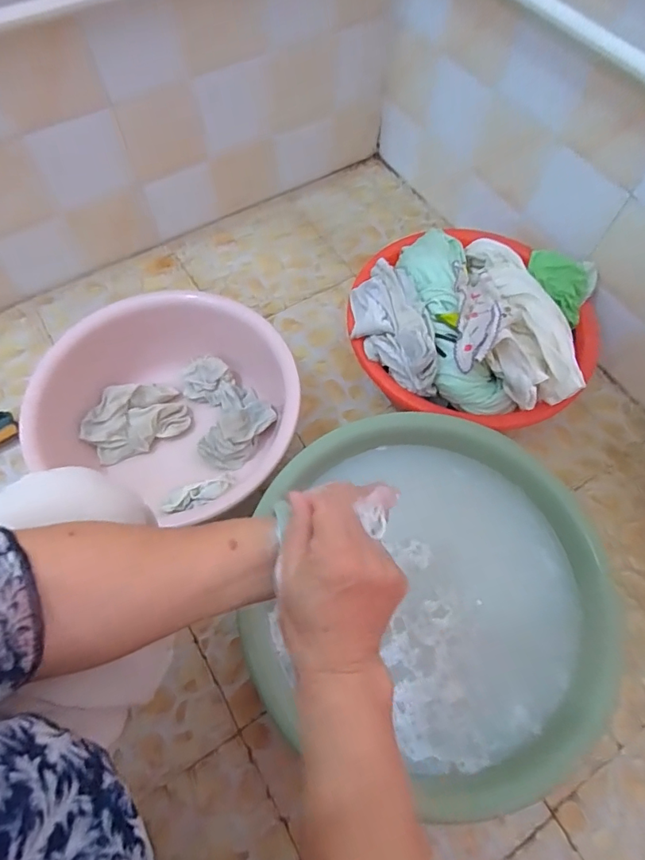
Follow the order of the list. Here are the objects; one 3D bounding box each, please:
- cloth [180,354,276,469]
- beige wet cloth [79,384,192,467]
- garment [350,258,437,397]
[{"bbox_3d":[-0.166,-0.039,0.839,0.135,0.068,0.200,-18,66,-9],"label":"cloth"},{"bbox_3d":[-0.331,-0.021,0.838,0.171,0.031,0.121,-21,87,-18],"label":"beige wet cloth"},{"bbox_3d":[0.107,-0.166,0.748,0.107,0.072,0.223,-7,65,-4],"label":"garment"}]

